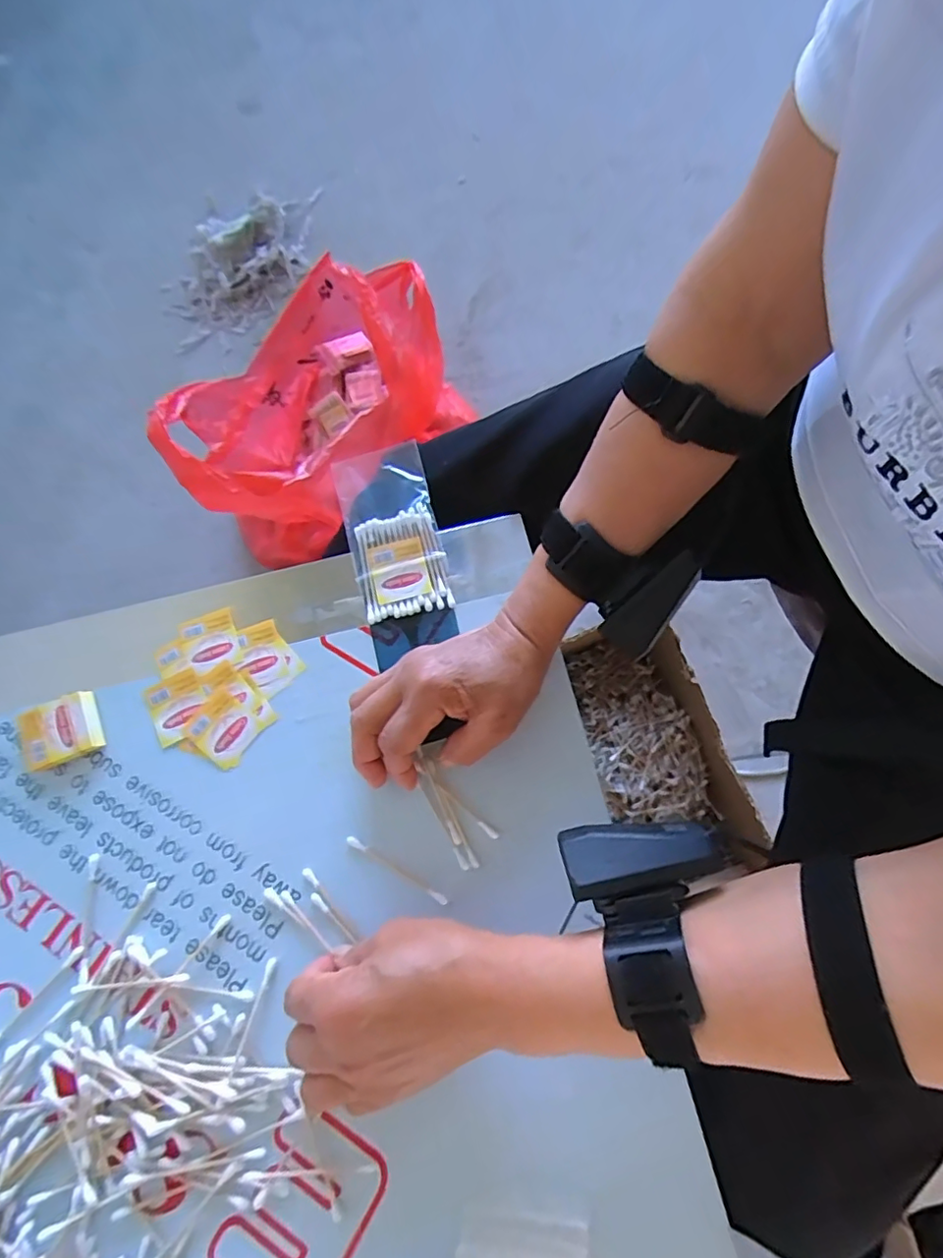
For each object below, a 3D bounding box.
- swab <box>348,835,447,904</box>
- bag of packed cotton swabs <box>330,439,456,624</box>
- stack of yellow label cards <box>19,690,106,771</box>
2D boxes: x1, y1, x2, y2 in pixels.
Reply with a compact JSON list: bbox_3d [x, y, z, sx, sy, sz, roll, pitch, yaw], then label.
[{"bbox_3d":[-0.047,0.150,0.352,0.073,0.004,0.006,28,77,9],"label":"swab"},{"bbox_3d":[-0.059,-0.073,0.413,0.065,0.013,0.130,-14,74,-2],"label":"bag of packed cotton swabs"},{"bbox_3d":[-0.273,0.067,0.376,0.044,0.016,0.042,-21,74,-4],"label":"stack of yellow label cards"}]

